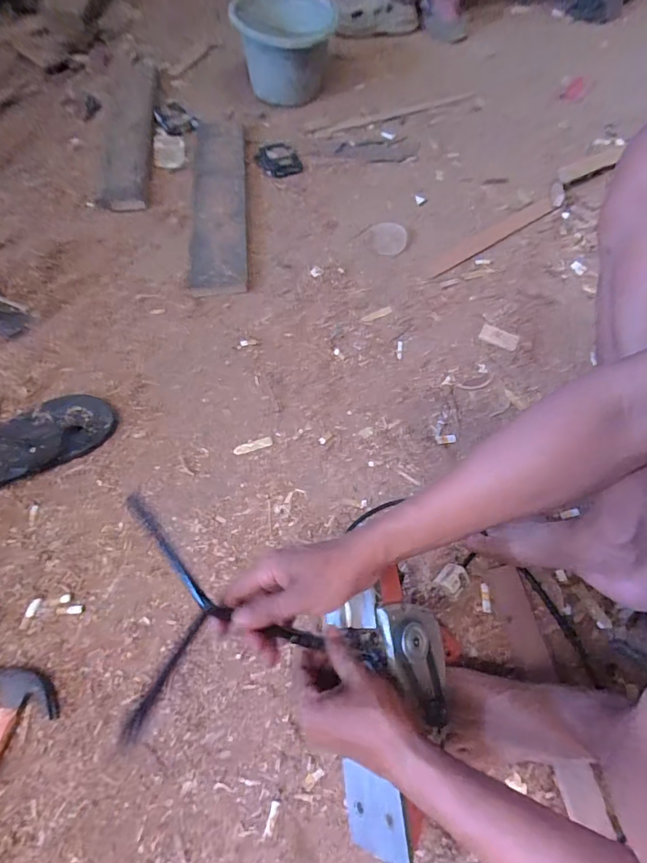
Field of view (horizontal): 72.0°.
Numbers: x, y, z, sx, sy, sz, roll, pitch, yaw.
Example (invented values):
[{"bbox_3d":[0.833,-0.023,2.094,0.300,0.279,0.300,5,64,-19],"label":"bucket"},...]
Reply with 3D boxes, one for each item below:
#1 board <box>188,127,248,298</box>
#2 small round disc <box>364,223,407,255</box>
[{"bbox_3d":[-0.218,-0.496,0.932,0.118,0.041,0.534,-6,62,-2],"label":"board"},{"bbox_3d":[0.124,-0.384,0.887,0.081,0.005,0.084,0,62,0],"label":"small round disc"}]

